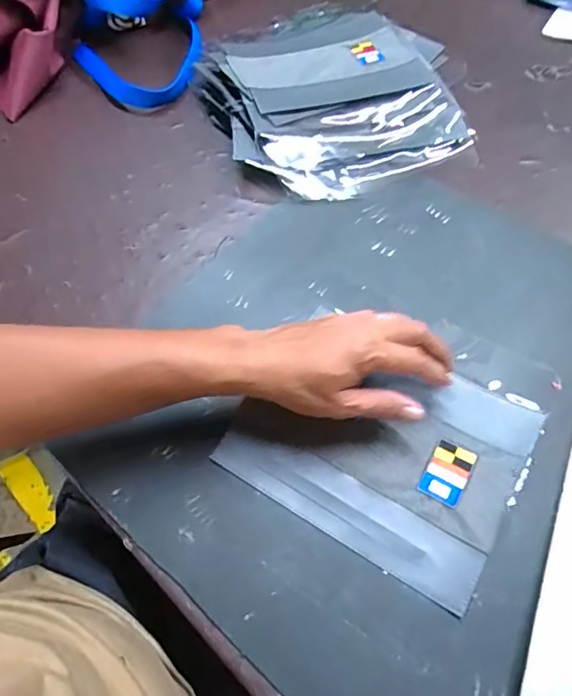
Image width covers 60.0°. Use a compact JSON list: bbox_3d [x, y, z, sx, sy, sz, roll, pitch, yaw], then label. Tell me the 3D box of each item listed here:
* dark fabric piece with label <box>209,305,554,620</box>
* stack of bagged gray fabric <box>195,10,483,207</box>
[{"bbox_3d":[0.075,0.074,0.407,0.214,0.010,0.169,28,66,17],"label":"dark fabric piece with label"},{"bbox_3d":[0.052,-0.327,0.612,0.290,0.055,0.327,-19,61,-8],"label":"stack of bagged gray fabric"}]

